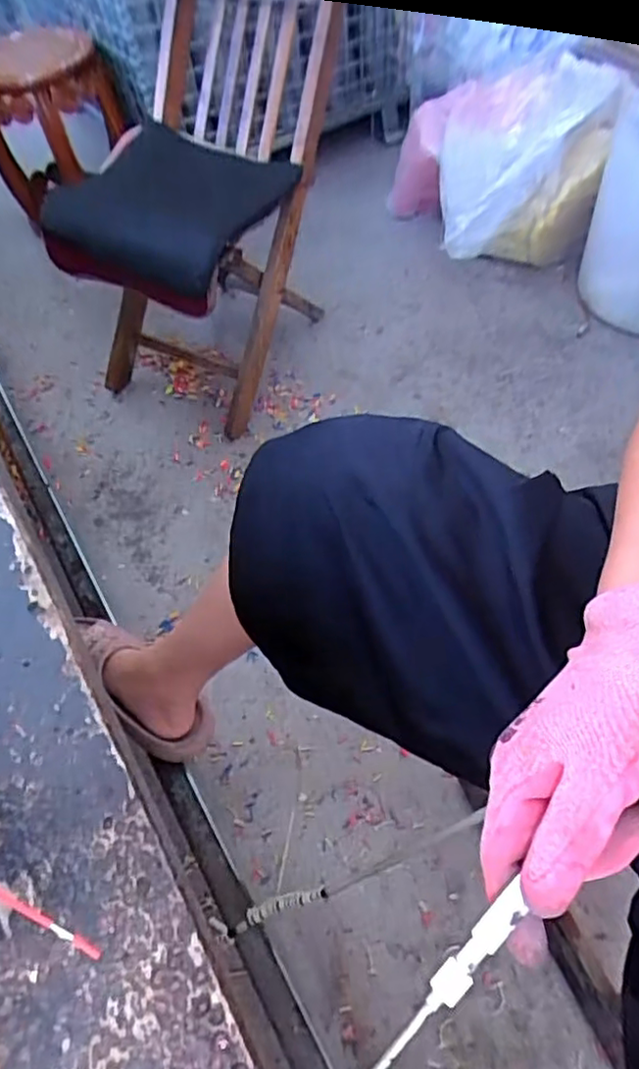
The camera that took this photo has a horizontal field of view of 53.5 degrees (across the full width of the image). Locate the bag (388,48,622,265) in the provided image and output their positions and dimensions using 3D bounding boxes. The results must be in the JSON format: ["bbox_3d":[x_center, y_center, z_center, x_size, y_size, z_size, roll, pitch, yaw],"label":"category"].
[{"bbox_3d":[0.408,-0.867,1.454,0.399,0.273,0.426,-13,54,-4],"label":"bag"}]

